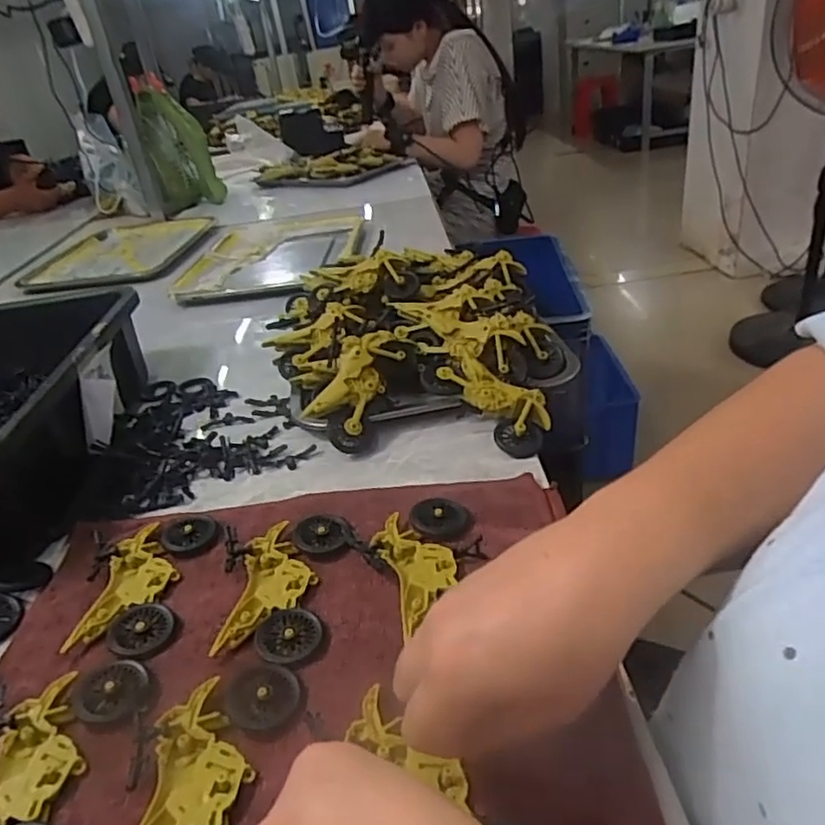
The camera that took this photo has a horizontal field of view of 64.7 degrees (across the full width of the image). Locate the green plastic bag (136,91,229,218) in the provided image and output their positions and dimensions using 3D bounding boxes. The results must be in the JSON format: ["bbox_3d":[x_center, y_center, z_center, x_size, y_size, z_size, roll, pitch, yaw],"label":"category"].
[{"bbox_3d":[-0.527,-0.596,1.479,0.145,0.223,0.112,-18,31,-16],"label":"green plastic bag"}]

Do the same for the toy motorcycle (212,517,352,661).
[{"bbox_3d":[-0.077,0.104,0.398,0.076,0.018,0.114,-10,30,-3],"label":"toy motorcycle"}]

